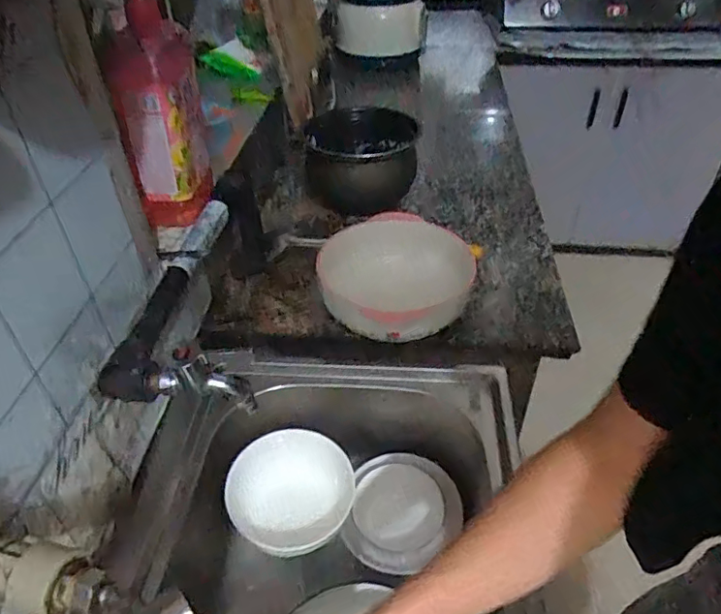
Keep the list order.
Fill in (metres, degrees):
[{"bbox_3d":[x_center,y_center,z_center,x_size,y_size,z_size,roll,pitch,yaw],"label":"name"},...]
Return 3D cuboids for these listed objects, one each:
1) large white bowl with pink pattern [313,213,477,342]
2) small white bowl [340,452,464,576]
[{"bbox_3d":[0.050,-0.038,0.729,0.203,0.083,0.212,-1,40,1],"label":"large white bowl with pink pattern"},{"bbox_3d":[0.054,0.258,0.674,0.132,0.050,0.141,-1,40,1],"label":"small white bowl"}]

